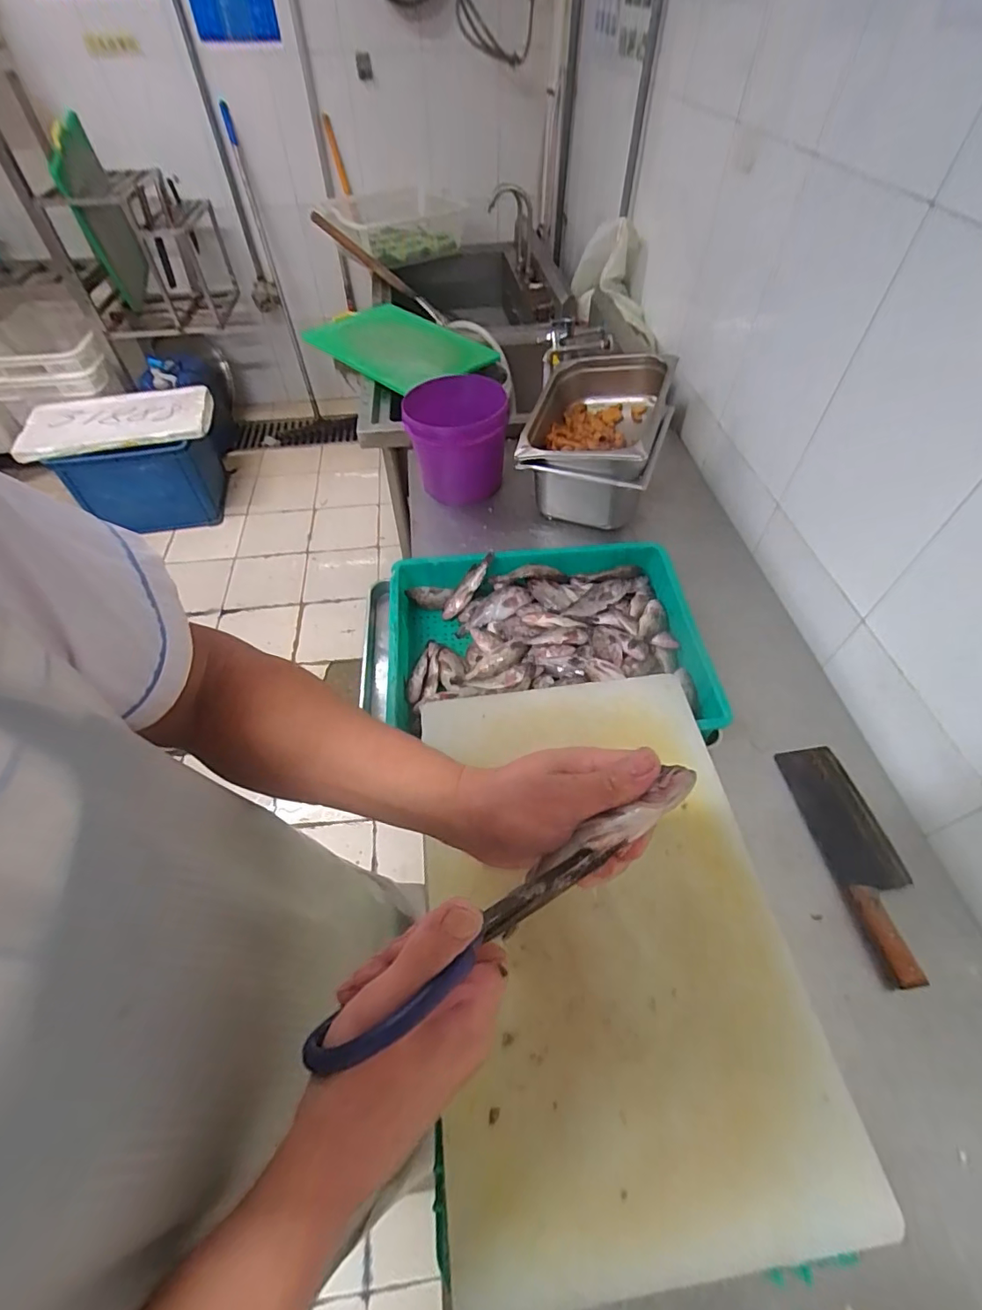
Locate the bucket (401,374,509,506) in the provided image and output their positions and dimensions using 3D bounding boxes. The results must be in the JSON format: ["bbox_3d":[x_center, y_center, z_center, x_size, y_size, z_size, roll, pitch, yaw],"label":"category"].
[{"bbox_3d":[-0.079,-0.469,1.177,0.200,0.233,0.236,-9,53,-6],"label":"bucket"}]

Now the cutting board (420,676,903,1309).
[{"bbox_3d":[0.123,0.281,0.595,0.376,0.028,0.578,-7,53,-4],"label":"cutting board"}]

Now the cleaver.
[{"bbox_3d":[0.514,0.271,0.724,0.097,0.027,0.309,-6,53,-4],"label":"cleaver"}]

